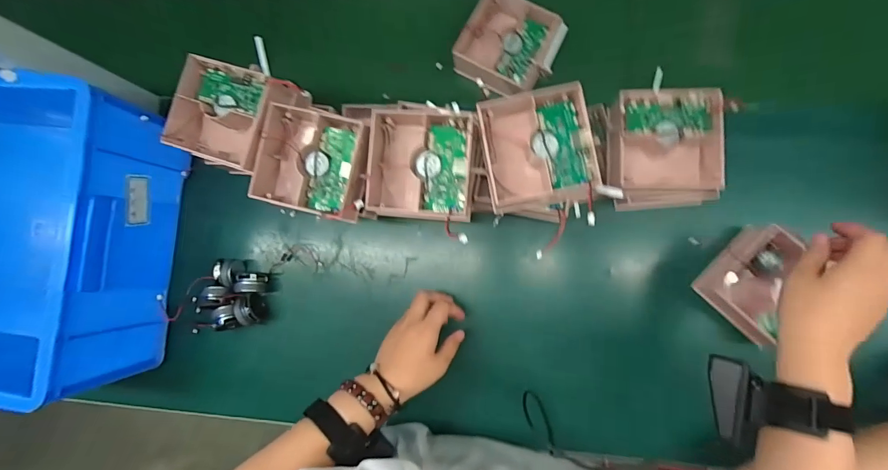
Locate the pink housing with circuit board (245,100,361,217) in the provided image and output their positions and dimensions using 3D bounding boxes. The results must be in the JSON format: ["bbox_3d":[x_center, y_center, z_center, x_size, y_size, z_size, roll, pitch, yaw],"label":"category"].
[{"bbox_3d":[-0.136,-0.075,0.443,0.104,0.045,0.109,15,88,8],"label":"pink housing with circuit board"}]

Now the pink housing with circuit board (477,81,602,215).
[{"bbox_3d":[0.093,-0.087,0.428,0.108,0.052,0.113,-12,84,6],"label":"pink housing with circuit board"}]

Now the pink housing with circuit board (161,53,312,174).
[{"bbox_3d":[-0.224,-0.126,0.457,0.121,0.054,0.107,19,88,8],"label":"pink housing with circuit board"}]

